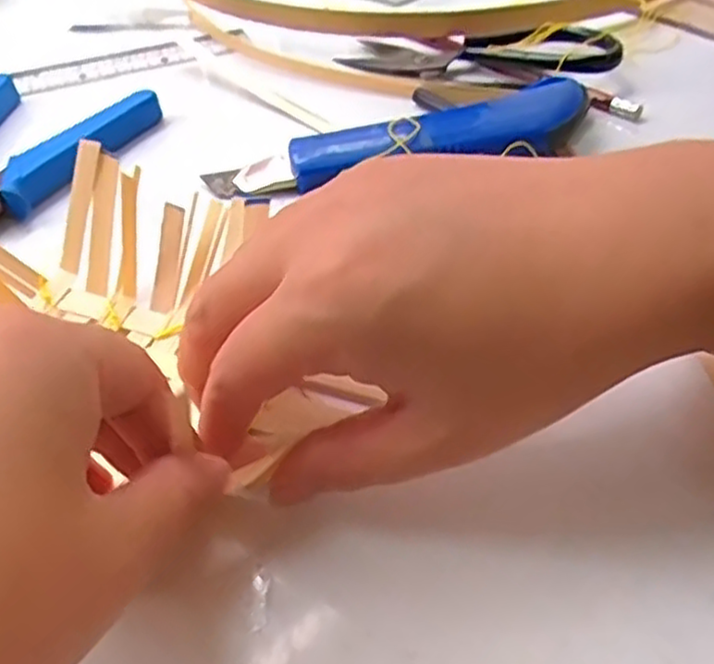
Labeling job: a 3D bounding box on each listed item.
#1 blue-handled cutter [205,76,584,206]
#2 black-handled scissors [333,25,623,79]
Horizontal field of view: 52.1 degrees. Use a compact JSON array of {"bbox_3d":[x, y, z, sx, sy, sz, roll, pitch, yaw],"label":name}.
[{"bbox_3d":[0.021,-0.084,0.331,0.173,0.023,0.034,-11,45,-7],"label":"blue-handled cutter"},{"bbox_3d":[0.067,-0.159,0.406,0.148,0.019,0.055,11,46,15],"label":"black-handled scissors"}]

